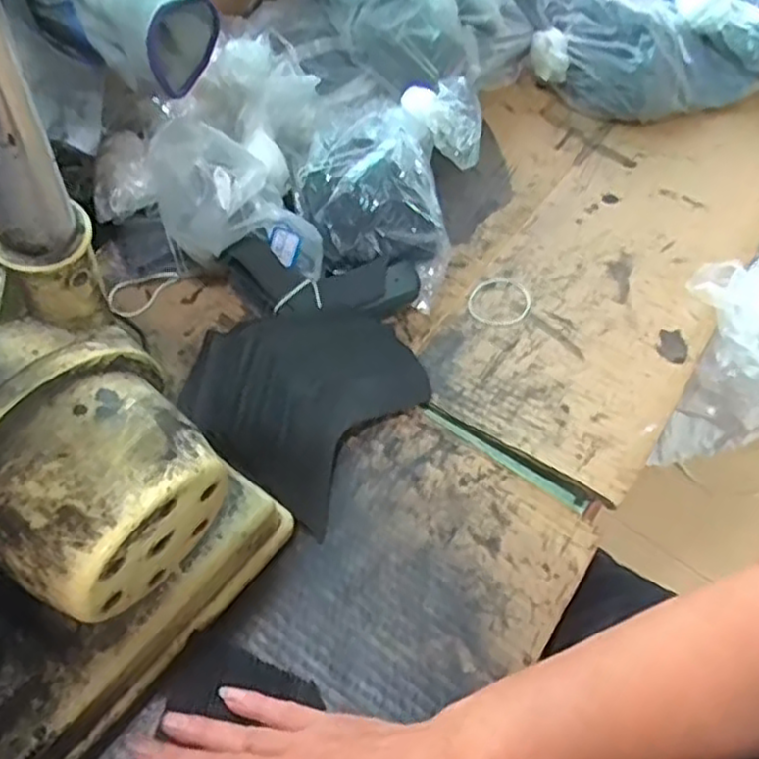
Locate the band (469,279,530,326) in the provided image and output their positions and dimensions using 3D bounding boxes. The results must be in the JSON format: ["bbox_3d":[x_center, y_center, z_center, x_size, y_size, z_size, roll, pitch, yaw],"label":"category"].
[{"bbox_3d":[0.105,-0.068,0.626,0.053,0.004,0.058,2,55,-3],"label":"band"}]

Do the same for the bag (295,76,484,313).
[{"bbox_3d":[0.008,-0.181,0.640,0.141,0.096,0.201,17,55,4],"label":"bag"}]

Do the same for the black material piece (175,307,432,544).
[{"bbox_3d":[-0.059,0.000,0.538,0.150,0.050,0.159,33,58,14],"label":"black material piece"}]

